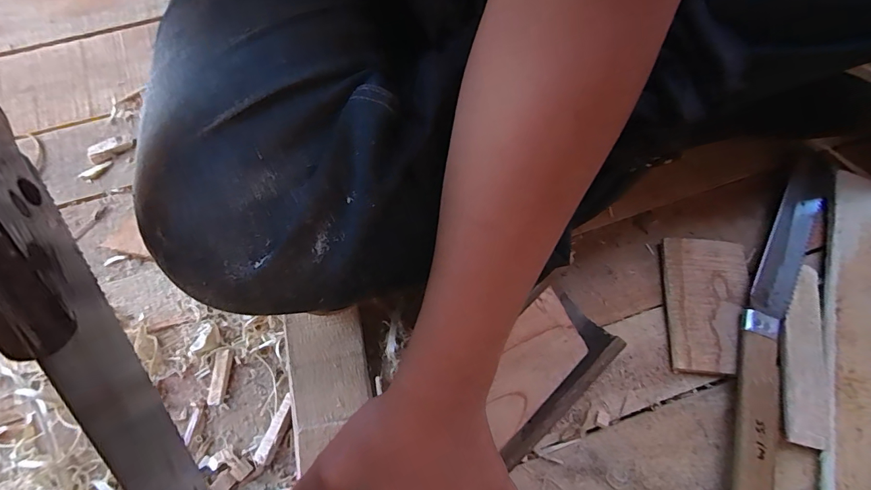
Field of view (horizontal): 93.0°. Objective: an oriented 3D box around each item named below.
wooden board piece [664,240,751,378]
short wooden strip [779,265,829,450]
[{"bbox_3d":[0.234,0.051,0.356,0.068,0.021,0.113,7,71,1],"label":"wooden board piece"},{"bbox_3d":[0.299,0.085,0.336,0.034,0.005,0.145,14,71,3],"label":"short wooden strip"}]

